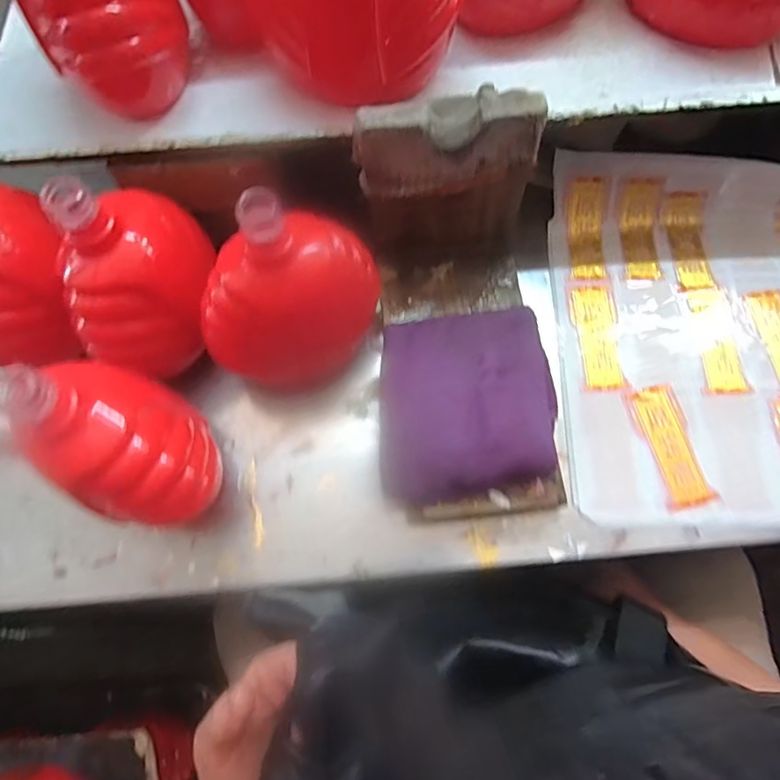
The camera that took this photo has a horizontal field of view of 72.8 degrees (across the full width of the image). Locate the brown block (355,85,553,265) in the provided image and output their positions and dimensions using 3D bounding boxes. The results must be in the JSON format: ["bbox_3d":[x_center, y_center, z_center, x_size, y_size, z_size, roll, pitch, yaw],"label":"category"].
[{"bbox_3d":[0.040,-0.150,0.381,0.118,0.128,0.030,-12,73,-3],"label":"brown block"}]

